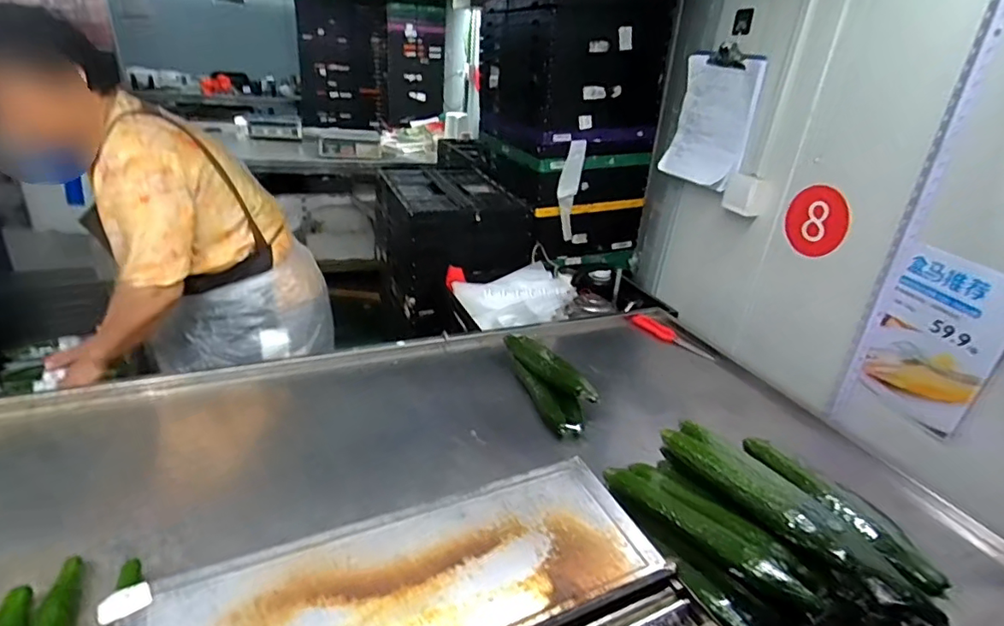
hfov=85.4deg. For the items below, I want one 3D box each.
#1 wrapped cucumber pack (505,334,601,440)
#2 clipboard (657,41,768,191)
[{"bbox_3d":[0.097,0.134,1.079,0.090,0.090,0.264,-5,28,-22],"label":"wrapped cucumber pack"},{"bbox_3d":[0.518,-0.482,1.350,0.038,0.309,0.252,-7,28,-26],"label":"clipboard"}]

